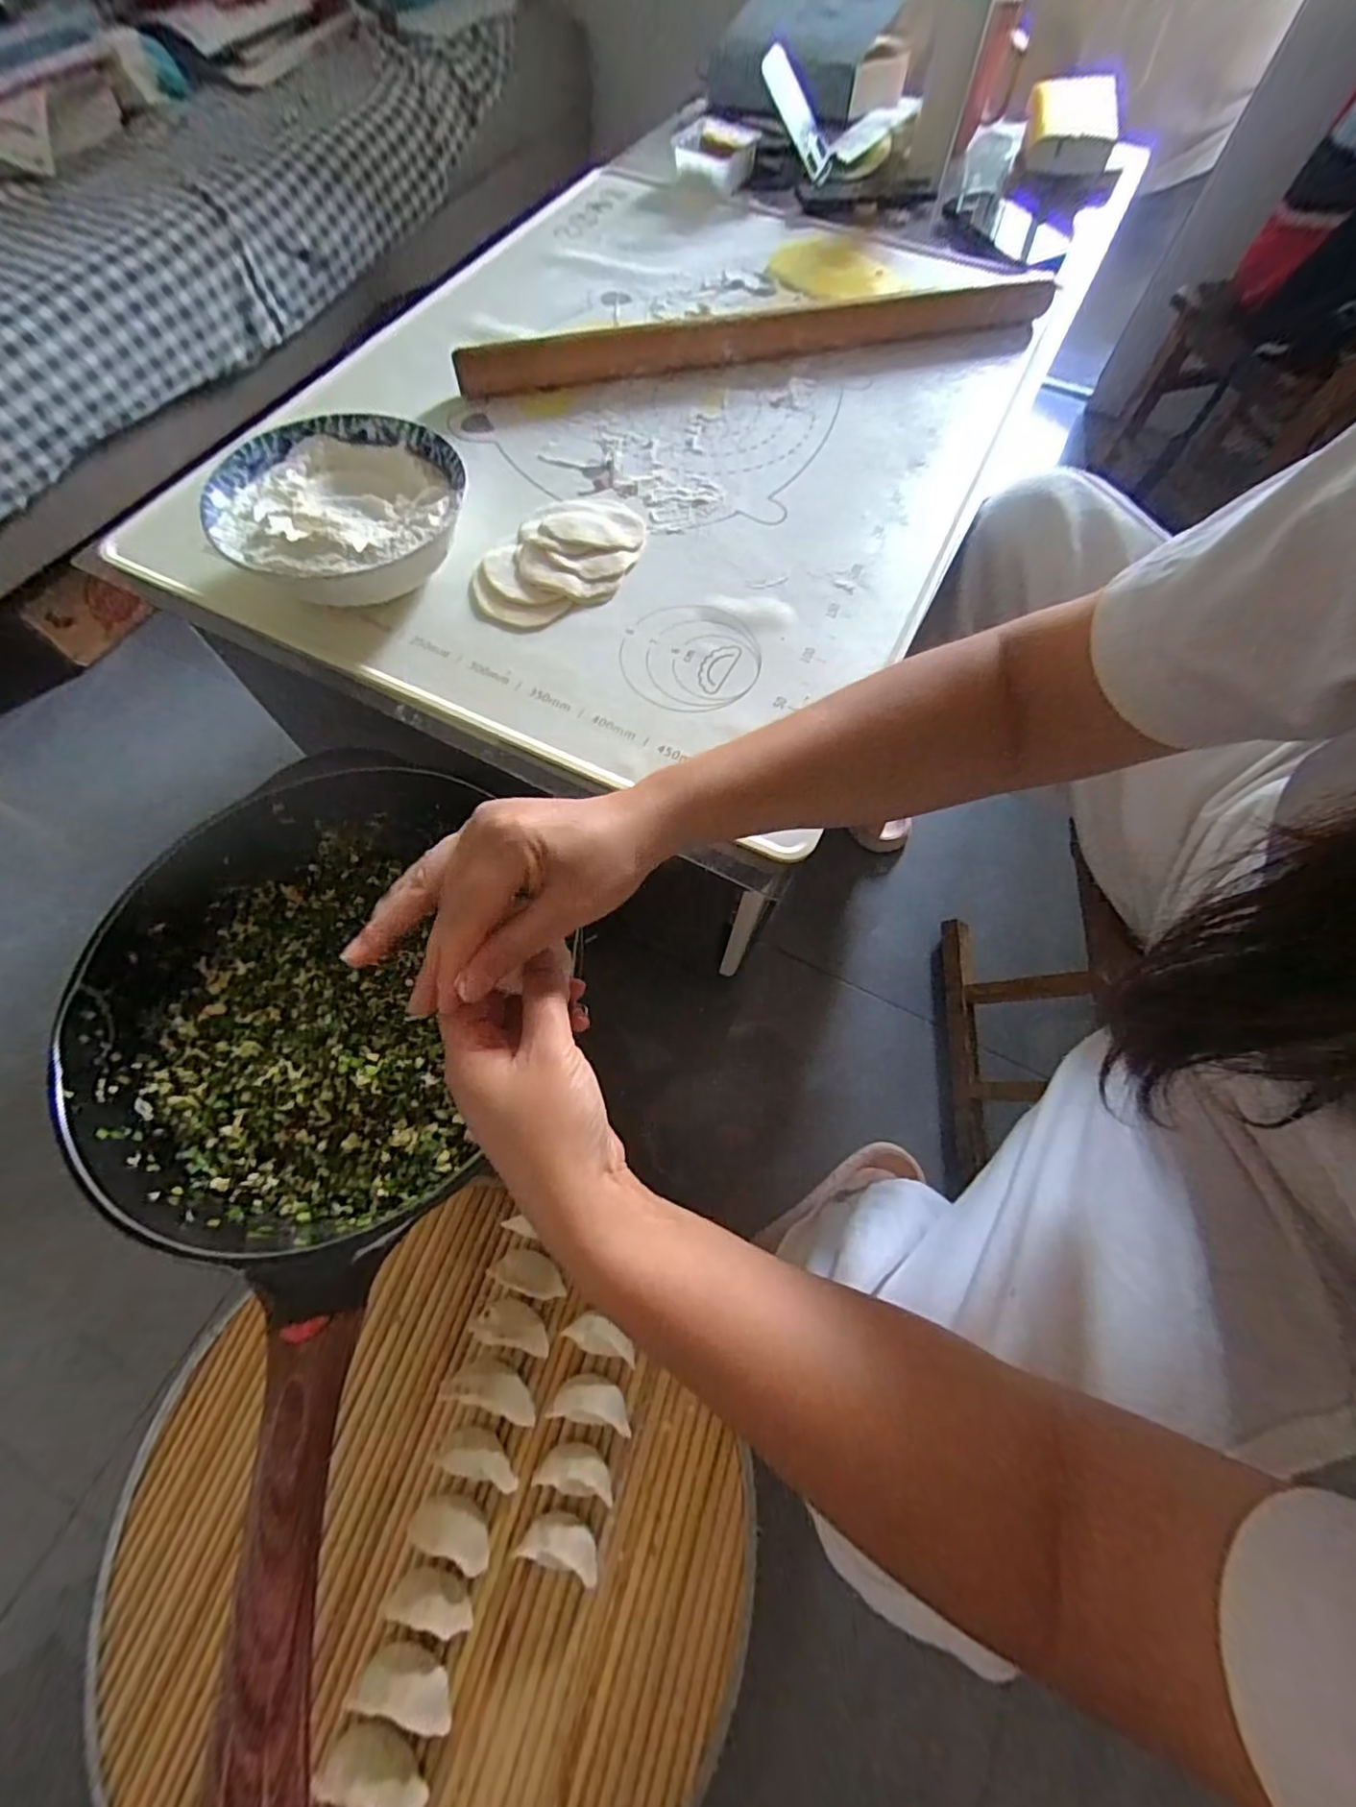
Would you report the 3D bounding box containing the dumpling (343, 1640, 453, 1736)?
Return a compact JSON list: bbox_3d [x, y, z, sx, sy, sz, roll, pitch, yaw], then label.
[{"bbox_3d":[-0.164,0.470,0.362,0.061,0.018,0.026,7,66,2],"label":"dumpling"}]

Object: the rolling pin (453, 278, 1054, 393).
[{"bbox_3d":[0.071,-0.452,0.482,0.490,0.033,0.025,-12,67,-6],"label":"rolling pin"}]

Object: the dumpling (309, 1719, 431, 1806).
[{"bbox_3d":[-0.172,0.499,0.346,0.060,0.019,0.025,21,67,8],"label":"dumpling"}]

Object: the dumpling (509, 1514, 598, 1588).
[{"bbox_3d":[-0.077,0.424,0.398,0.054,0.023,0.028,18,67,7],"label":"dumpling"}]

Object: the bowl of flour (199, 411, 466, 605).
[{"bbox_3d":[-0.207,-0.242,0.386,0.143,0.054,0.135,0,66,-1],"label":"bowl of flour"}]

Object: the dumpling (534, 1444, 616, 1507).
[{"bbox_3d":[-0.070,0.392,0.418,0.054,0.024,0.022,11,66,4],"label":"dumpling"}]

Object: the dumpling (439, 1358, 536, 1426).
[{"bbox_3d":[-0.135,0.351,0.438,0.069,0.018,0.028,14,67,5],"label":"dumpling"}]

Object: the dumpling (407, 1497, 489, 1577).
[{"bbox_3d":[-0.149,0.416,0.403,0.056,0.017,0.027,22,68,8],"label":"dumpling"}]

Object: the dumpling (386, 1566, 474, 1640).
[{"bbox_3d":[-0.154,0.439,0.382,0.052,0.017,0.025,18,67,7],"label":"dumpling"}]

